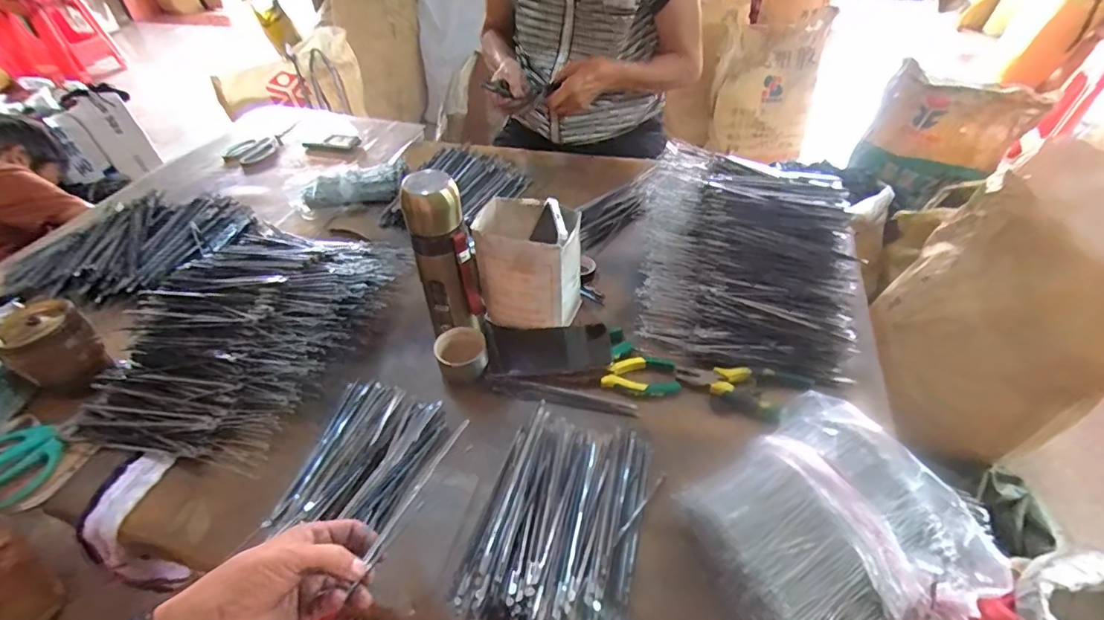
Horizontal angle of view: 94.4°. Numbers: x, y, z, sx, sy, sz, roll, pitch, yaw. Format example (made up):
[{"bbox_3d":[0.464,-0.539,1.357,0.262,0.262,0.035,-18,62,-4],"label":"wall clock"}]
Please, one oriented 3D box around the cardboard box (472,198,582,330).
[{"bbox_3d":[-0.028,-0.056,0.664,0.123,0.147,0.099,4,45,6],"label":"cardboard box"}]

